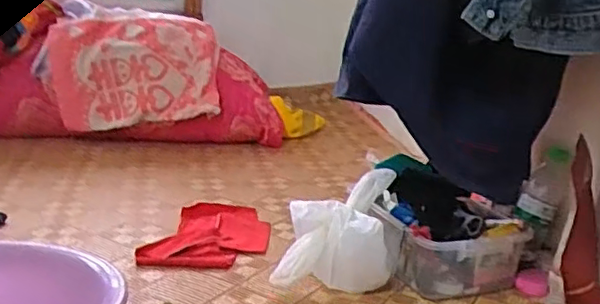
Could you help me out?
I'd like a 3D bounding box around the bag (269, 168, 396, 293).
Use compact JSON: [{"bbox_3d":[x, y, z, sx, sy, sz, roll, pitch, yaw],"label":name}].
[{"bbox_3d":[0.059,0.126,1.014,0.177,0.150,0.153,7,15,12],"label":"bag"}]

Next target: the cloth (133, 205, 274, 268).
[{"bbox_3d":[-0.154,0.148,1.144,0.186,0.016,0.282,7,15,11],"label":"cloth"}]

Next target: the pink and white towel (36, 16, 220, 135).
[{"bbox_3d":[-0.467,-0.233,1.809,0.464,0.278,0.292,0,15,-13],"label":"pink and white towel"}]

